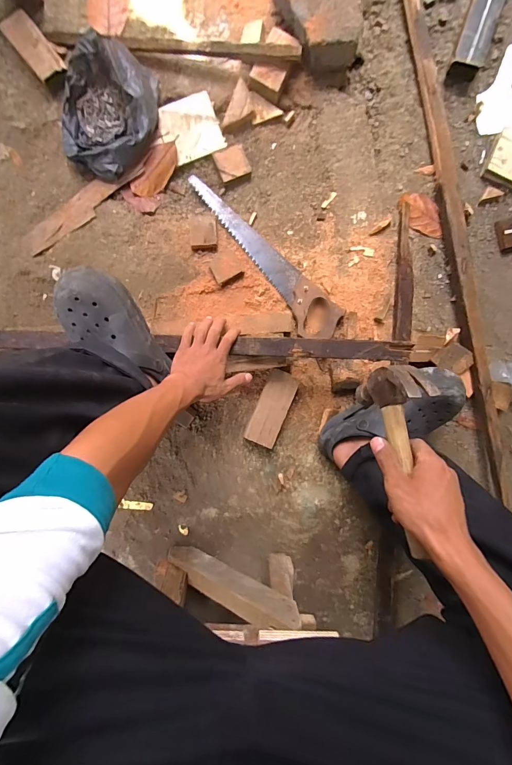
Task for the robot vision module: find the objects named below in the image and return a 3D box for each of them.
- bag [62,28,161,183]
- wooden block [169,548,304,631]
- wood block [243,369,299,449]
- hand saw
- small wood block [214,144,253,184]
[{"bbox_3d":[-0.272,-0.492,0.652,0.168,0.070,0.211,7,92,-3],"label":"bag"},{"bbox_3d":[-0.049,0.357,0.631,0.300,0.061,0.027,5,93,39],"label":"wooden block"},{"bbox_3d":[0.032,0.050,0.709,0.061,0.045,0.145,23,92,-3],"label":"wood block"},{"bbox_3d":[0.014,-0.247,0.696,0.084,0.025,0.401,-43,94,0],"label":"hand saw"},{"bbox_3d":[-0.047,-0.435,0.702,0.062,0.017,0.063,-21,93,-1],"label":"small wood block"}]

